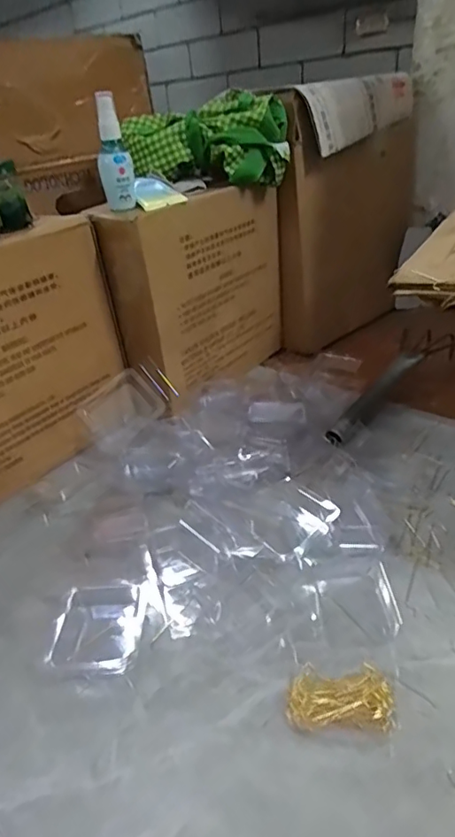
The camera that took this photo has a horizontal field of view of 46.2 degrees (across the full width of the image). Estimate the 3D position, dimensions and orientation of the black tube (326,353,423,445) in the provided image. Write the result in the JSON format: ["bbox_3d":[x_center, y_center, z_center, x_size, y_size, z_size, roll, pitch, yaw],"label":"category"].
[{"bbox_3d":[0.187,-0.029,0.674,0.026,0.029,0.211,20,40,36],"label":"black tube"}]

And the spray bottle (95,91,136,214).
[{"bbox_3d":[-0.128,-0.298,0.600,0.037,0.115,0.025,-11,32,-8],"label":"spray bottle"}]

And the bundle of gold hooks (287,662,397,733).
[{"bbox_3d":[0.079,0.196,0.376,0.071,0.015,0.044,-1,32,9],"label":"bundle of gold hooks"}]

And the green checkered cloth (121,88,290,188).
[{"bbox_3d":[-0.026,-0.366,0.710,0.209,0.093,0.094,2,33,13],"label":"green checkered cloth"}]

